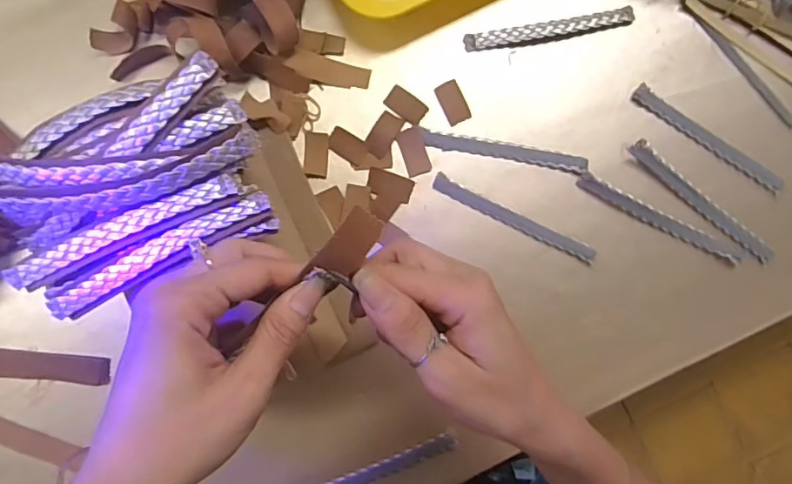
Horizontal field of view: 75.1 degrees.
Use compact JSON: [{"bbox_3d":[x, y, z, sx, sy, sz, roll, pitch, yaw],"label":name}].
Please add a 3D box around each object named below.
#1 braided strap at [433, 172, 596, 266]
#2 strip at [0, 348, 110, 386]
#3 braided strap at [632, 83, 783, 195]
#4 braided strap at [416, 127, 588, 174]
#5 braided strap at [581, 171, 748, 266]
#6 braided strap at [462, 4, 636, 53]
[{"bbox_3d":[0.095,-0.018,0.415,0.142,0.006,0.012,27,87,-1],"label":"braided strap"},{"bbox_3d":[-0.312,0.094,0.400,0.162,0.007,0.026,3,97,-2],"label":"strip"},{"bbox_3d":[0.253,-0.083,0.417,0.140,0.008,0.015,35,87,0],"label":"braided strap"},{"bbox_3d":[0.086,-0.074,0.415,0.135,0.005,0.014,10,92,1],"label":"braided strap"},{"bbox_3d":[0.212,-0.018,0.413,0.142,0.008,0.013,28,87,-1],"label":"braided strap"},{"bbox_3d":[0.125,-0.172,0.418,0.138,0.007,0.016,-10,88,-2],"label":"braided strap"}]

